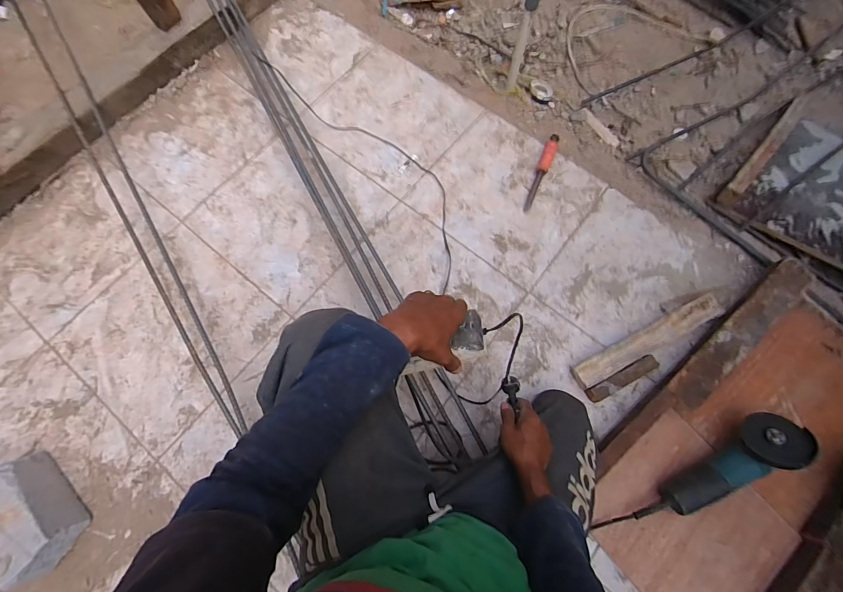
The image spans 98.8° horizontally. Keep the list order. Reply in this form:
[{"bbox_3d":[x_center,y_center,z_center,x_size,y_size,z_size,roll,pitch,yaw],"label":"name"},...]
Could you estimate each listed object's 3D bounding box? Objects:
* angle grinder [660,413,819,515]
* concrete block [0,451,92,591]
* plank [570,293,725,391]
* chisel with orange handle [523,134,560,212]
[{"bbox_3d":[0.577,0.315,0.664,0.270,0.094,0.075,-32,75,-9],"label":"angle grinder"},{"bbox_3d":[-0.752,0.417,0.691,0.204,0.109,0.108,40,77,12],"label":"concrete block"},{"bbox_3d":[0.498,0.091,0.780,0.372,0.034,0.053,-26,74,-7],"label":"plank"},{"bbox_3d":[0.312,-0.319,0.942,0.035,0.032,0.232,22,74,7],"label":"chisel with orange handle"}]

